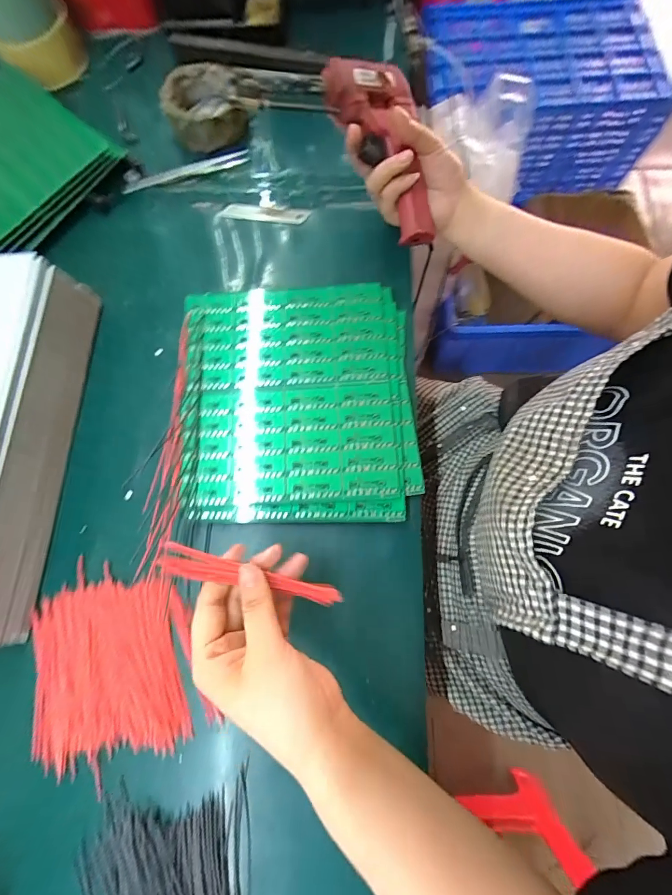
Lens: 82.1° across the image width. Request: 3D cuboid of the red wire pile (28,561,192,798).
[{"bbox_3d":[-0.186,0.174,0.312,0.113,0.011,0.144,-12,73,-4],"label":"red wire pile"}]

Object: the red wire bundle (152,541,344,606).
[{"bbox_3d":[-0.051,0.082,0.246,0.116,0.008,0.019,19,74,-18],"label":"red wire bundle"}]

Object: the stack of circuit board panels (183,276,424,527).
[{"bbox_3d":[-0.033,-0.044,0.357,0.203,0.025,0.220,-3,74,1],"label":"stack of circuit board panels"}]

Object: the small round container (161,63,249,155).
[{"bbox_3d":[-0.151,-0.393,0.450,0.089,0.045,0.078,-9,76,-1],"label":"small round container"}]

